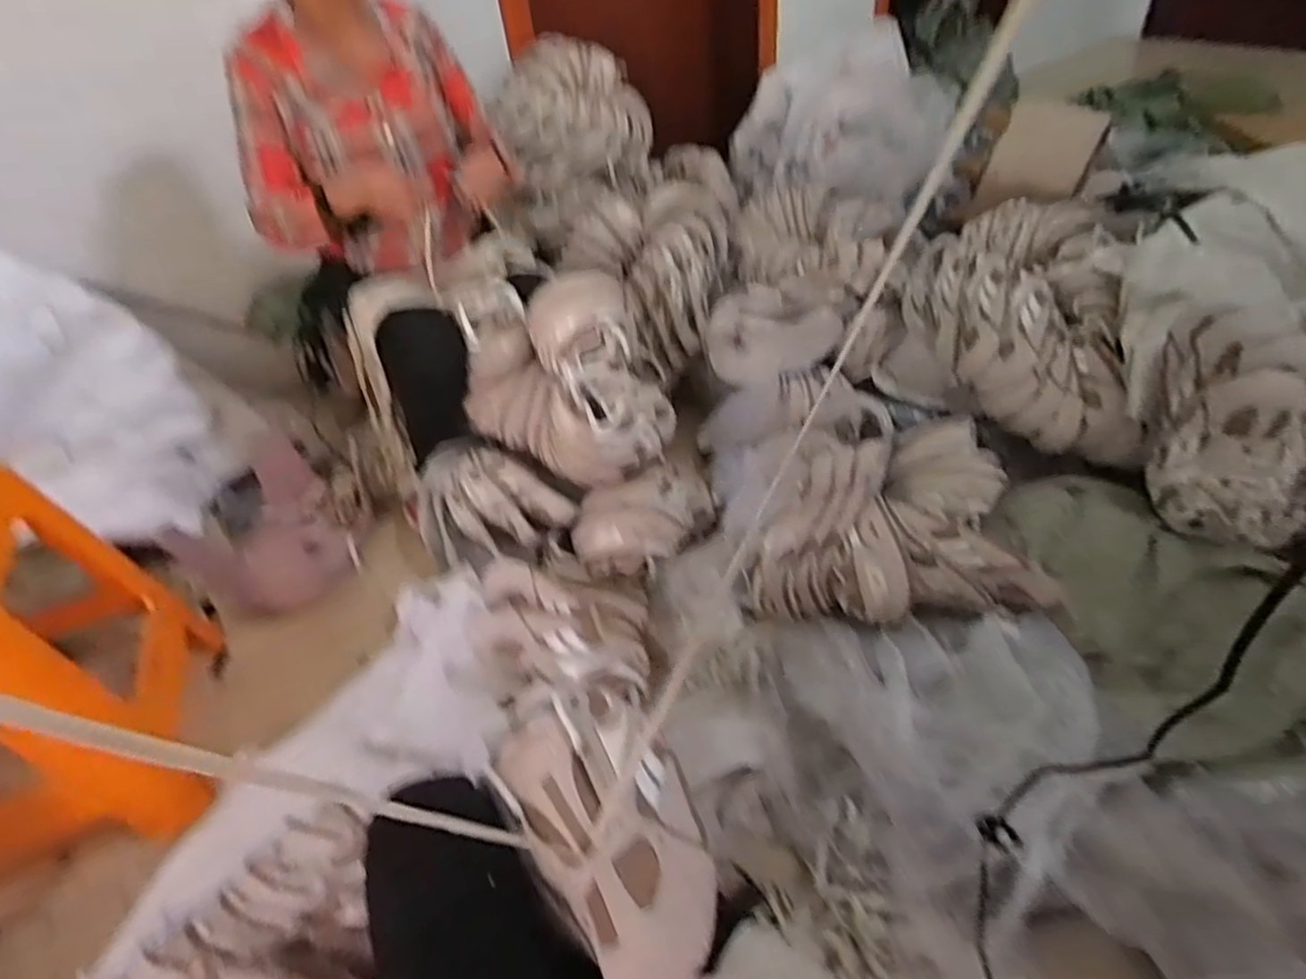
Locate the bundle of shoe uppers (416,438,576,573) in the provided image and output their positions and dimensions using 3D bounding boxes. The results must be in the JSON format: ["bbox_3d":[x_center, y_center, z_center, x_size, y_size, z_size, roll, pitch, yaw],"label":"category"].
[{"bbox_3d":[-0.284,0.044,1.179,0.327,0.159,0.160,20,49,26],"label":"bundle of shoe uppers"}]

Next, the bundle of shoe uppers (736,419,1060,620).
[{"bbox_3d":[0.344,0.035,1.034,0.405,0.158,0.326,3,44,10],"label":"bundle of shoe uppers"}]

